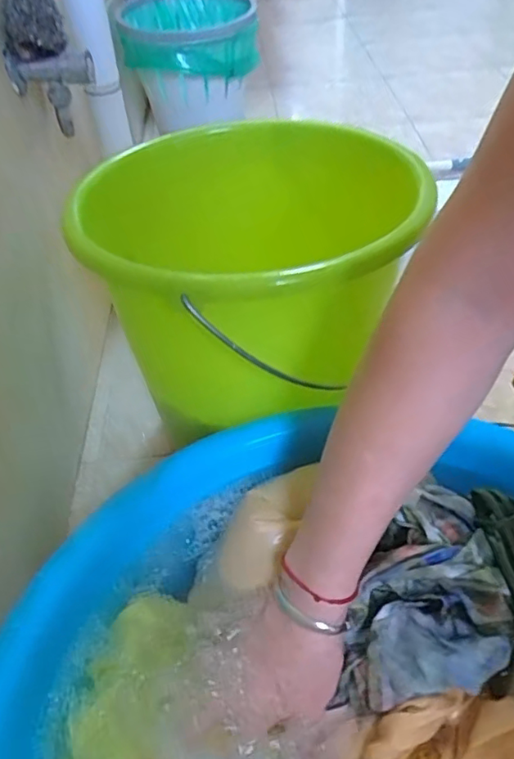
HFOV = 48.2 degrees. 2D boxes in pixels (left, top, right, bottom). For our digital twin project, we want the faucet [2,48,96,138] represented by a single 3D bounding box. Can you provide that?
[{"bbox_3d":[-0.204,-0.294,0.595,0.076,0.083,0.040,-2,45,3],"label":"faucet"}]

